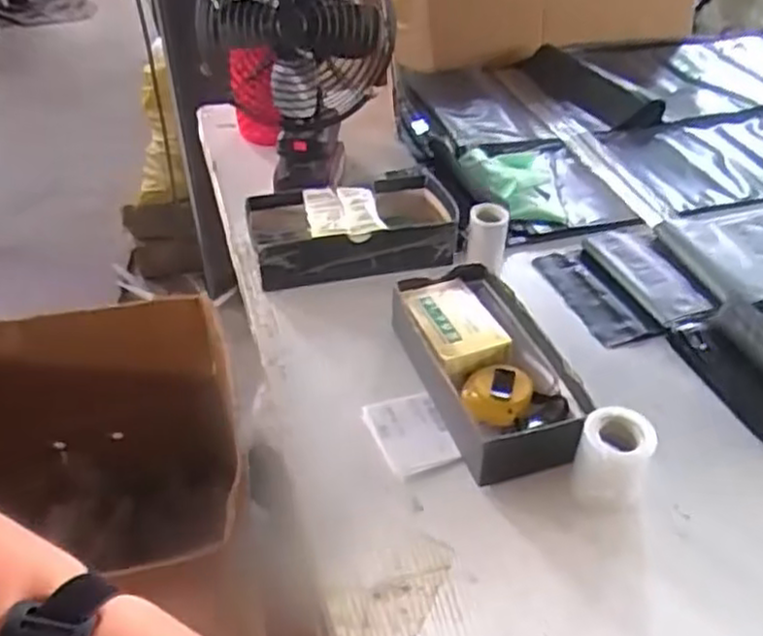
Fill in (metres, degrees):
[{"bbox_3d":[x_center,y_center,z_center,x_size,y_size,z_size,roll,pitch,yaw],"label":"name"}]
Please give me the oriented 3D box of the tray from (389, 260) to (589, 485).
[{"bbox_3d":[0.091,0.045,0.650,0.116,0.050,0.230,-11,42,-13],"label":"tray"}]

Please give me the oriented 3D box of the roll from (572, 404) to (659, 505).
[{"bbox_3d":[0.178,0.111,0.565,0.055,0.064,0.053,21,45,22],"label":"roll"}]

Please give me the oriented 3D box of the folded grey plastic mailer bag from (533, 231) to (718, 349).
[{"bbox_3d":[0.262,-0.040,0.774,0.146,0.011,0.157,-12,43,-14],"label":"folded grey plastic mailer bag"}]

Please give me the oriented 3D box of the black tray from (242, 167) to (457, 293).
[{"bbox_3d":[-0.029,-0.102,0.811,0.231,0.050,0.123,-10,42,-11],"label":"black tray"}]

